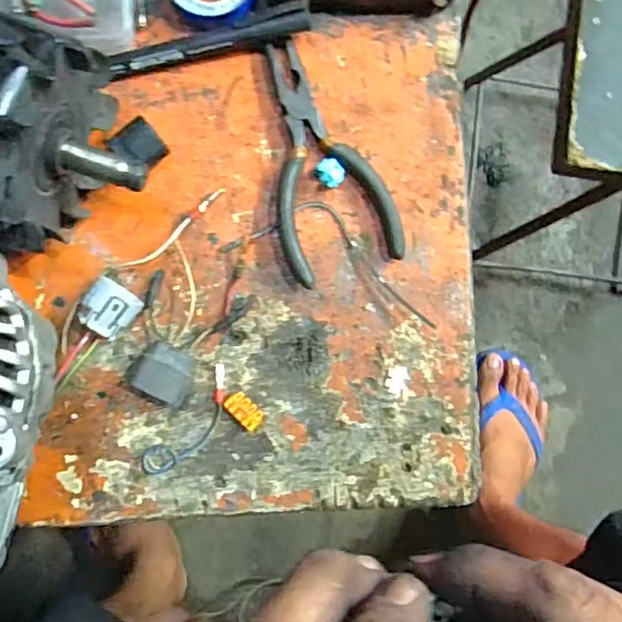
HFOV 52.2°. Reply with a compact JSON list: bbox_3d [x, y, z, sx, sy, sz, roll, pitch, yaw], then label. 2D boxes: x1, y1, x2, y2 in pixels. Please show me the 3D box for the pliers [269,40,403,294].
[{"bbox_3d":[0.003,-0.085,0.355,0.065,0.011,0.132,-18,90,-3],"label":"pliers"}]

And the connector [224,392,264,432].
[{"bbox_3d":[-0.037,0.056,0.356,0.023,0.011,0.013,44,88,-1],"label":"connector"}]

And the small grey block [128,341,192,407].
[{"bbox_3d":[-0.081,0.034,0.350,0.032,0.016,0.029,30,81,-22],"label":"small grey block"}]

